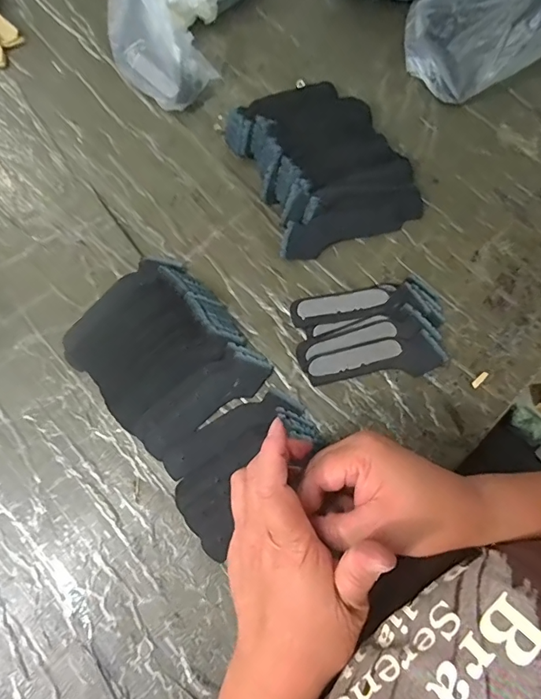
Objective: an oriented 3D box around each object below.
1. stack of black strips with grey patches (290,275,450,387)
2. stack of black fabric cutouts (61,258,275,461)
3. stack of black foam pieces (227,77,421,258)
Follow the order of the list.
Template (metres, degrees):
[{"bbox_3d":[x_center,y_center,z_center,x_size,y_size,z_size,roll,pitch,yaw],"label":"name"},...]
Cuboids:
[{"bbox_3d":[0.091,-0.018,0.413,0.135,0.010,0.086,-10,73,-4],"label":"stack of black strips with grey patches"},{"bbox_3d":[-0.095,0.000,0.402,0.128,0.024,0.153,-41,78,-12],"label":"stack of black fabric cutouts"},{"bbox_3d":[0.049,-0.194,0.461,0.144,0.026,0.189,-23,75,-8],"label":"stack of black foam pieces"}]

